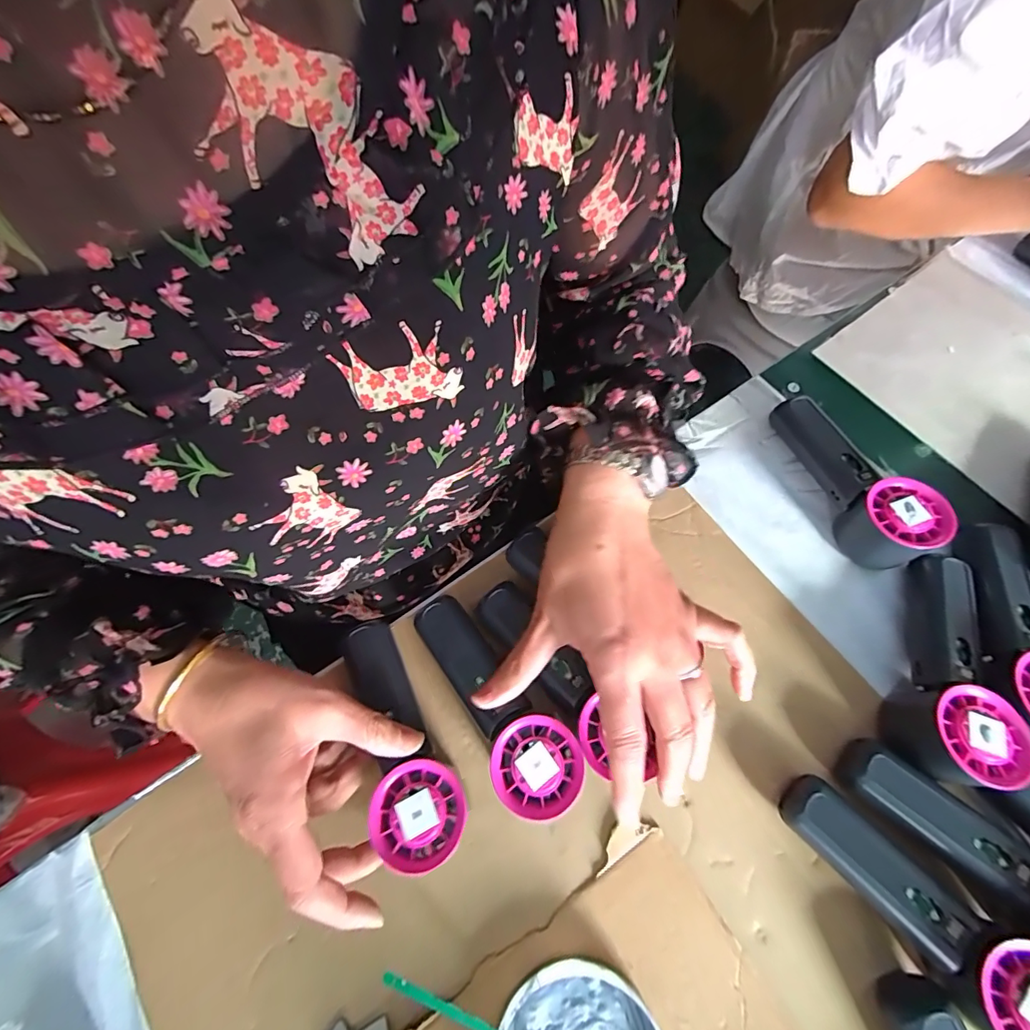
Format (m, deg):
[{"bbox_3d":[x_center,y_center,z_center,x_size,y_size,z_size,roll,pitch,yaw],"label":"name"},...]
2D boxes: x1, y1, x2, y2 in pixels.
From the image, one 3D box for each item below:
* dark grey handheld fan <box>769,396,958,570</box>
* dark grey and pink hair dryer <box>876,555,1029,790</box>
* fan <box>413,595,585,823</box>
[{"bbox_3d":[0.276,-0.035,0.377,0.058,0.055,0.154,-12,68,-3],"label":"dark grey handheld fan"},{"bbox_3d":[0.305,0.104,0.322,0.053,0.053,0.152,20,70,10],"label":"dark grey and pink hair dryer"},{"bbox_3d":[-0.017,0.127,0.324,0.053,0.053,0.155,-36,71,-12],"label":"fan"}]

